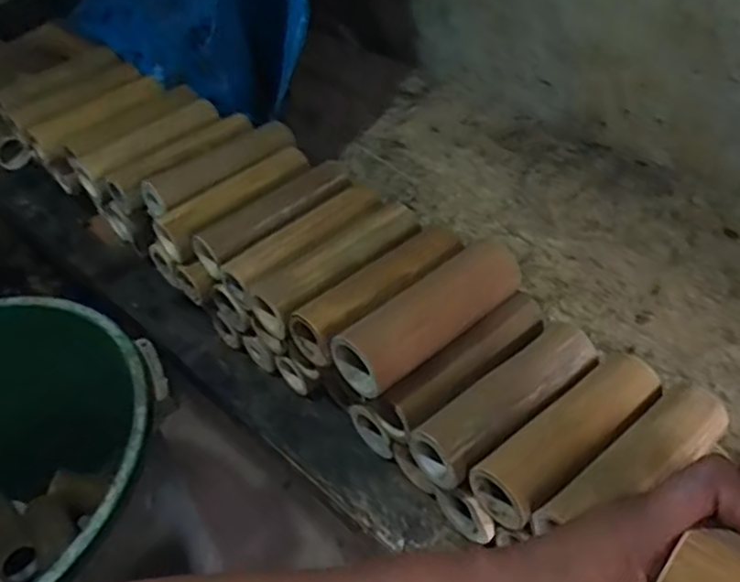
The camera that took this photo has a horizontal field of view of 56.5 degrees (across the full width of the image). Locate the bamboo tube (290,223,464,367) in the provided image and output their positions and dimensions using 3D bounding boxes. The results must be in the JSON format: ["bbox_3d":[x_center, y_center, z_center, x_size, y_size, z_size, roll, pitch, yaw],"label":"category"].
[{"bbox_3d":[0.013,-0.003,0.634,0.058,0.047,0.186,32,55,34],"label":"bamboo tube"}]

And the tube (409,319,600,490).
[{"bbox_3d":[0.120,0.090,0.583,0.185,0.044,0.055,-33,49,-25],"label":"tube"}]

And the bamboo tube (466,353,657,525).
[{"bbox_3d":[0.163,0.113,0.553,0.187,0.042,0.056,-33,49,-25],"label":"bamboo tube"}]

